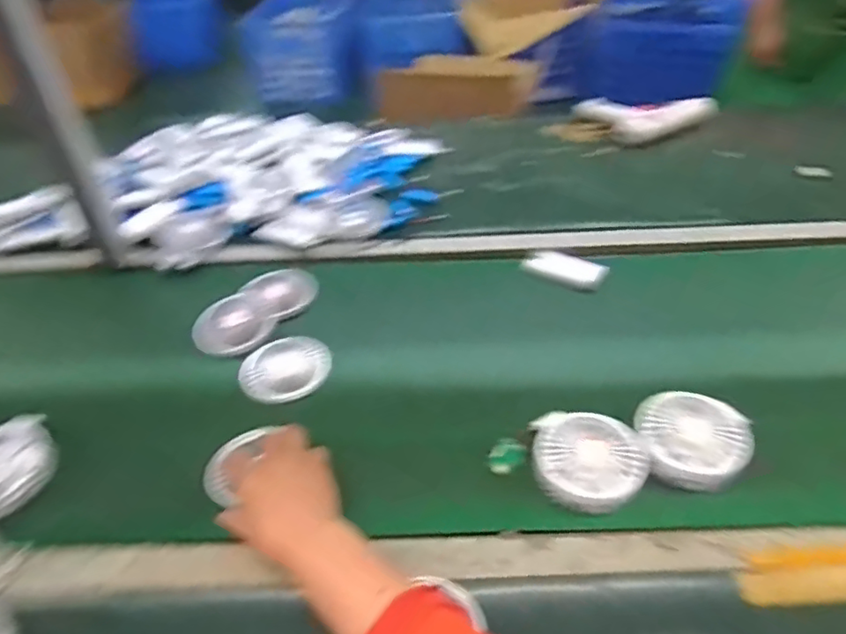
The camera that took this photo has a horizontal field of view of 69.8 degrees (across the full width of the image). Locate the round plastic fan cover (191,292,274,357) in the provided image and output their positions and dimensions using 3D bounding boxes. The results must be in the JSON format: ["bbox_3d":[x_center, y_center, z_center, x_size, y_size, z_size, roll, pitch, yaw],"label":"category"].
[{"bbox_3d":[-0.233,0.007,0.738,0.090,0.015,0.103,-21,45,-20],"label":"round plastic fan cover"}]

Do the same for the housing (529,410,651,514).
[{"bbox_3d":[0.151,0.131,0.558,0.097,0.041,0.082,8,43,11],"label":"housing"}]

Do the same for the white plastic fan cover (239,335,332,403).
[{"bbox_3d":[-0.157,0.055,0.694,0.099,0.012,0.097,-12,43,-11],"label":"white plastic fan cover"}]

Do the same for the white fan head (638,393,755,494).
[{"bbox_3d":[0.246,0.112,0.559,0.096,0.038,0.089,9,43,12],"label":"white fan head"}]

